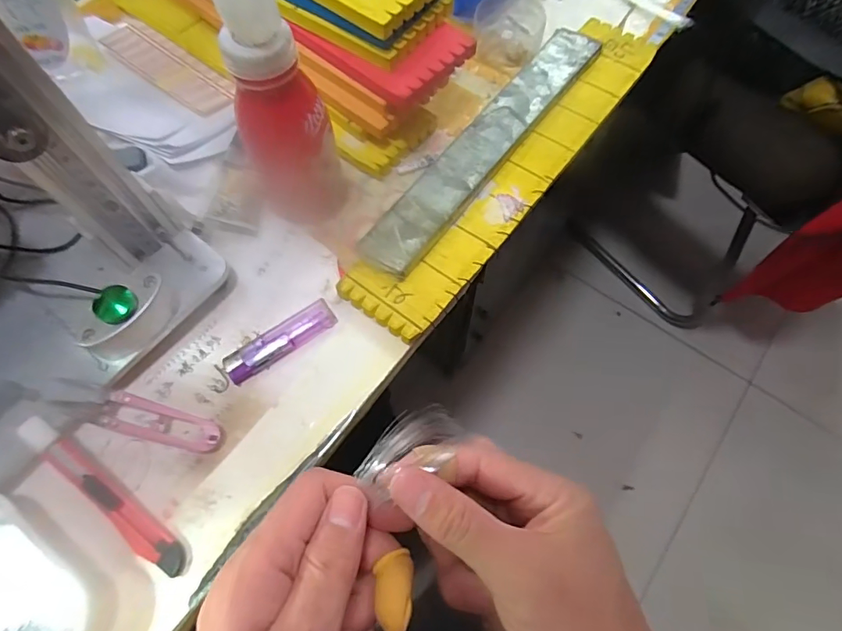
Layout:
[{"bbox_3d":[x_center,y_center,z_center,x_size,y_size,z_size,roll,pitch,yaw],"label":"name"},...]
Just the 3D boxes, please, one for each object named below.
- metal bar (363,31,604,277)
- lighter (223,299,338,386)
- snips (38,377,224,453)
[{"bbox_3d":[0.056,-0.140,0.381,0.041,0.011,0.285,33,69,16],"label":"metal bar"},{"bbox_3d":[-0.092,0.017,0.320,0.076,0.013,0.019,-34,71,-14],"label":"lighter"},{"bbox_3d":[-0.172,0.063,0.296,0.101,0.020,0.023,14,67,6],"label":"snips"}]

